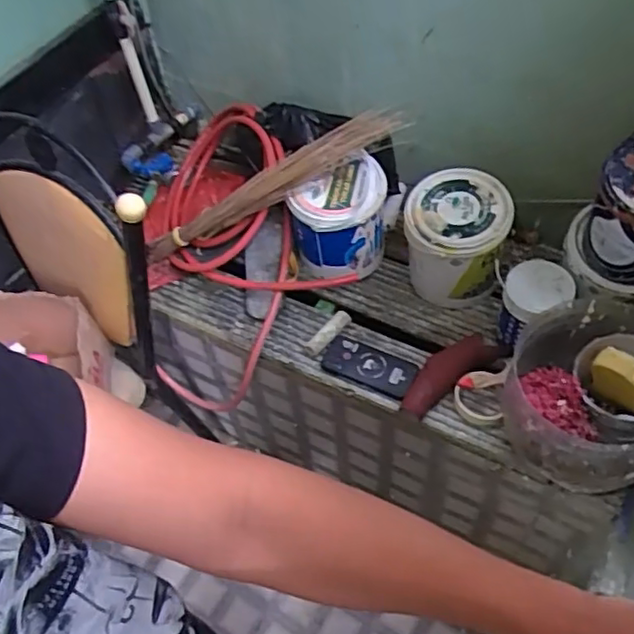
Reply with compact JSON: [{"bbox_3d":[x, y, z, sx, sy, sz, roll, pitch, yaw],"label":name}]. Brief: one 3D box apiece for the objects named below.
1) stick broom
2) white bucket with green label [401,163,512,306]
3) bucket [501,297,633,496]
[{"bbox_3d":[-0.105,-0.231,1.167,0.571,0.083,0.058,-23,49,28],"label":"stick broom"},{"bbox_3d":[0.248,-0.128,1.159,0.169,0.229,0.159,-2,55,3],"label":"white bucket with green label"},{"bbox_3d":[0.406,0.115,0.954,0.222,0.182,0.239,-2,55,3],"label":"bucket"}]

